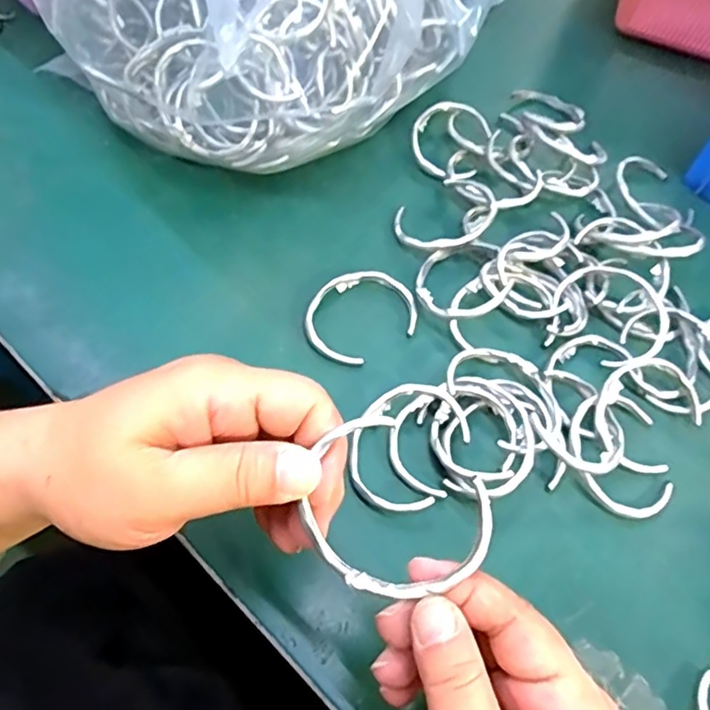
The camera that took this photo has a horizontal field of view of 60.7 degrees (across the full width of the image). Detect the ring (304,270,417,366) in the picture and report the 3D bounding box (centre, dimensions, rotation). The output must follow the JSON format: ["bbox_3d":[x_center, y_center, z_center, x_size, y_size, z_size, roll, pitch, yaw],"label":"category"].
[{"bbox_3d":[0.003,-0.024,0.355,0.069,0.008,0.052,-30,69,-22],"label":"ring"}]

